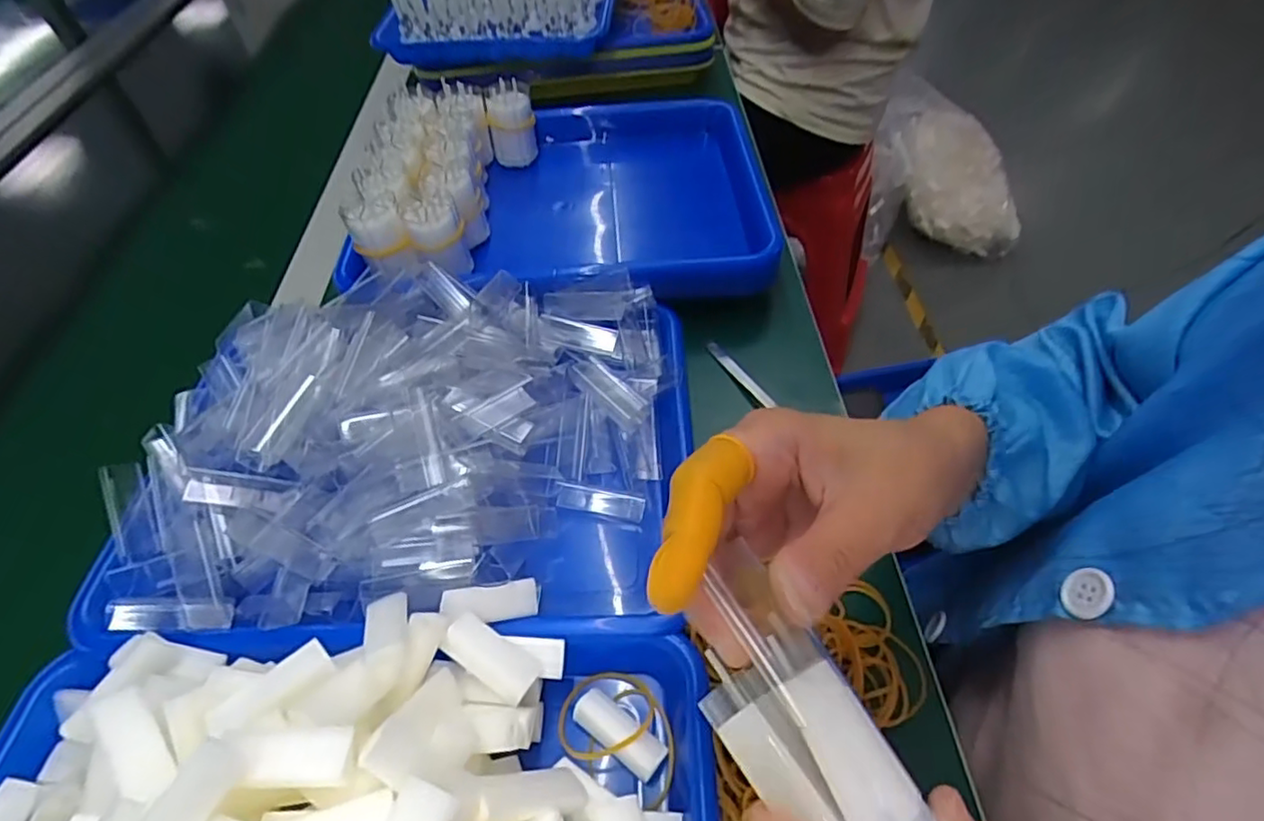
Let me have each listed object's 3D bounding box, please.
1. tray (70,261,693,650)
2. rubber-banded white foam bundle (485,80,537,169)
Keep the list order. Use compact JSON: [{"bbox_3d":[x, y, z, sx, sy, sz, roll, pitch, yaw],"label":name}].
[{"bbox_3d":[-0.128,0.015,0.382,0.327,0.069,0.242,-3,51,2],"label":"tray"},{"bbox_3d":[-0.112,-0.265,0.581,0.043,0.062,0.032,-11,51,-5],"label":"rubber-banded white foam bundle"}]

